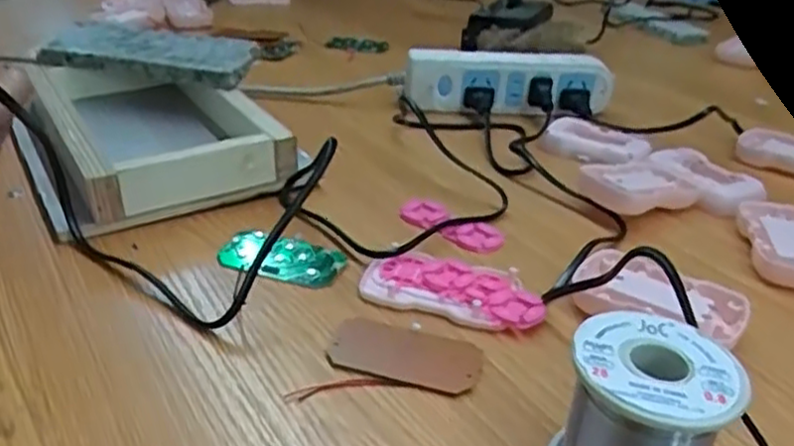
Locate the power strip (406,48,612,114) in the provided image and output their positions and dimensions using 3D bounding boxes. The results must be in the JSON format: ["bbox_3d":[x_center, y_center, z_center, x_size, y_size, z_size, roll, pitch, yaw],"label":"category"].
[{"bbox_3d":[0.106,-0.138,0.673,0.196,0.046,0.047,2,29,-1],"label":"power strip"}]

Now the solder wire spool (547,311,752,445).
[{"bbox_3d":[0.096,0.078,0.278,0.060,0.063,0.060,2,29,-1],"label":"solder wire spool"}]

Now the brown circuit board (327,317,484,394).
[{"bbox_3d":[0.004,0.066,0.356,0.076,0.005,0.040,12,31,16],"label":"brown circuit board"}]

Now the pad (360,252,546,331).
[{"bbox_3d":[0.032,0.036,0.404,0.101,0.007,0.049,12,31,16],"label":"pad"}]

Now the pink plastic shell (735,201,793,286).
[{"bbox_3d":[0.258,0.012,0.463,0.059,0.012,0.088,7,30,8],"label":"pink plastic shell"}]

